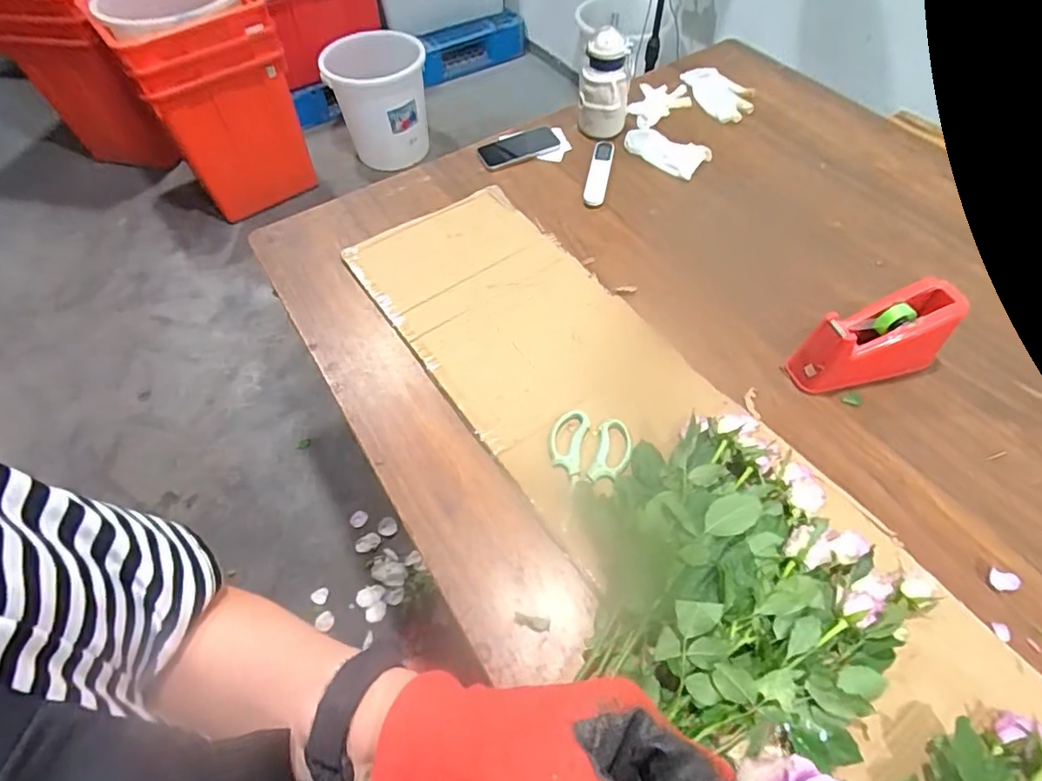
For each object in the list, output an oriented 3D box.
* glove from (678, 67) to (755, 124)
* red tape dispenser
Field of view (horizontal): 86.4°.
[{"bbox_3d":[0.519,-0.765,1.427,0.160,0.014,0.275,-7,52,-10],"label":"glove"},{"bbox_3d":[0.504,-0.075,0.780,0.252,0.113,0.092,-22,55,-5],"label":"red tape dispenser"}]

